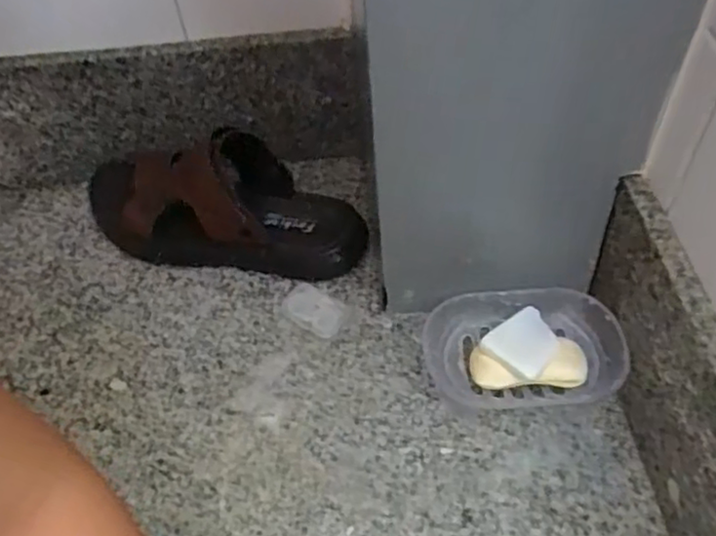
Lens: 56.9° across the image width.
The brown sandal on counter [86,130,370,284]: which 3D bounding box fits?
[{"bbox_3d":[-0.128,-0.063,0.646,0.267,0.077,0.114,5,52,8],"label":"brown sandal on counter"}]

